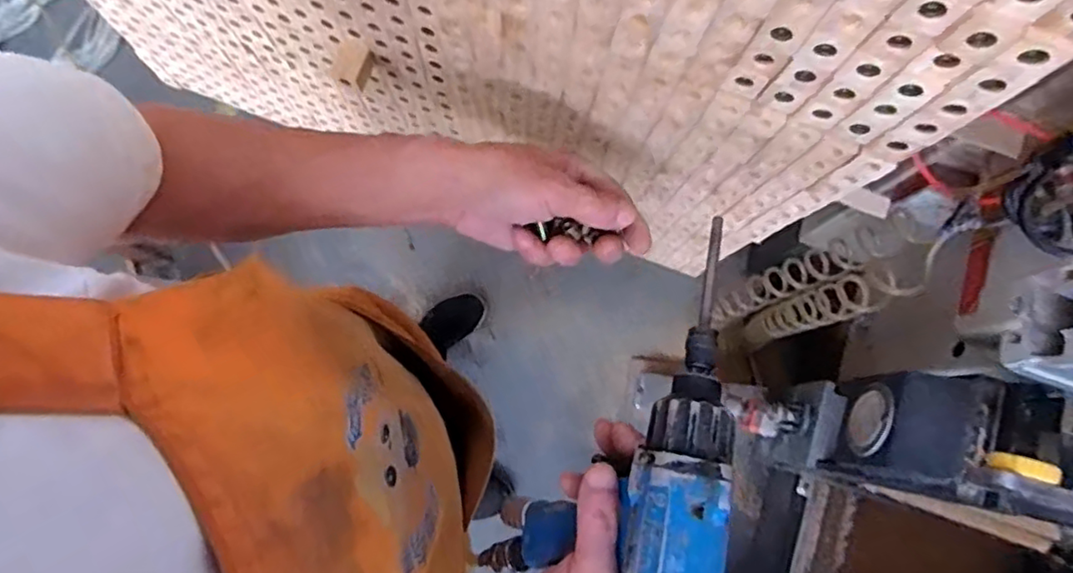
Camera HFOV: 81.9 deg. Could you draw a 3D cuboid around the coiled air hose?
[{"bbox_3d":[0.459,0.002,1.023,0.140,0.648,0.114,-26,81,-6],"label":"coiled air hose"}]

